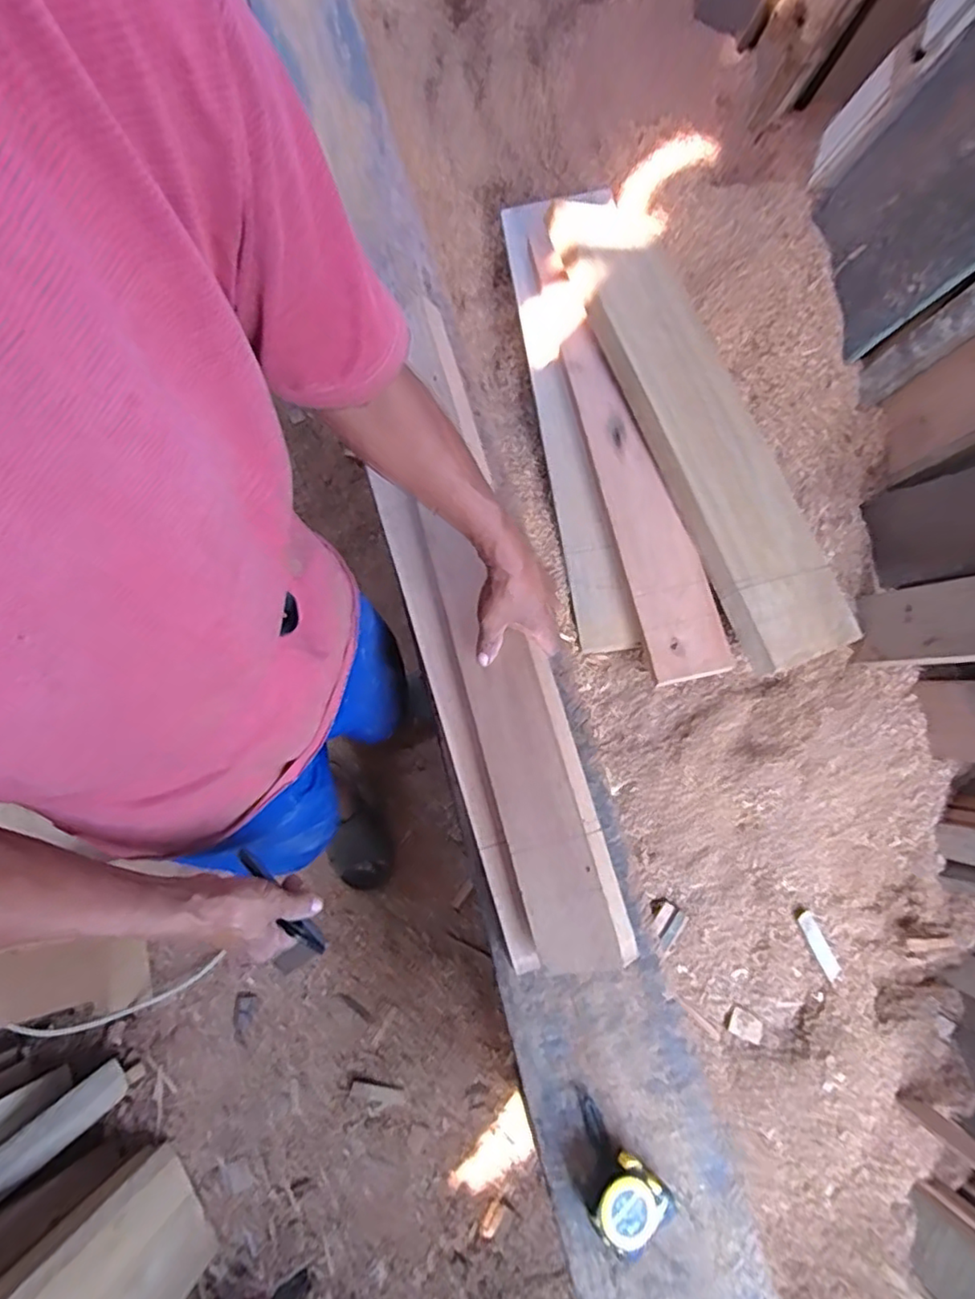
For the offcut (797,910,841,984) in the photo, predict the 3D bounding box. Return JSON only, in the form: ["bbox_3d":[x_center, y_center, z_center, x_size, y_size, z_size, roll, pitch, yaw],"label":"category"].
[{"bbox_3d":[0.465,0.415,0.874,0.023,0.007,0.117,-33,103,-9],"label":"offcut"}]

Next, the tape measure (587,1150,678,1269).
[{"bbox_3d":[0.139,0.541,0.599,0.074,0.042,0.074,40,77,13],"label":"tape measure"}]

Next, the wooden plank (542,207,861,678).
[{"bbox_3d":[0.328,-0.354,0.964,0.224,0.053,0.798,-15,76,-26],"label":"wooden plank"}]

